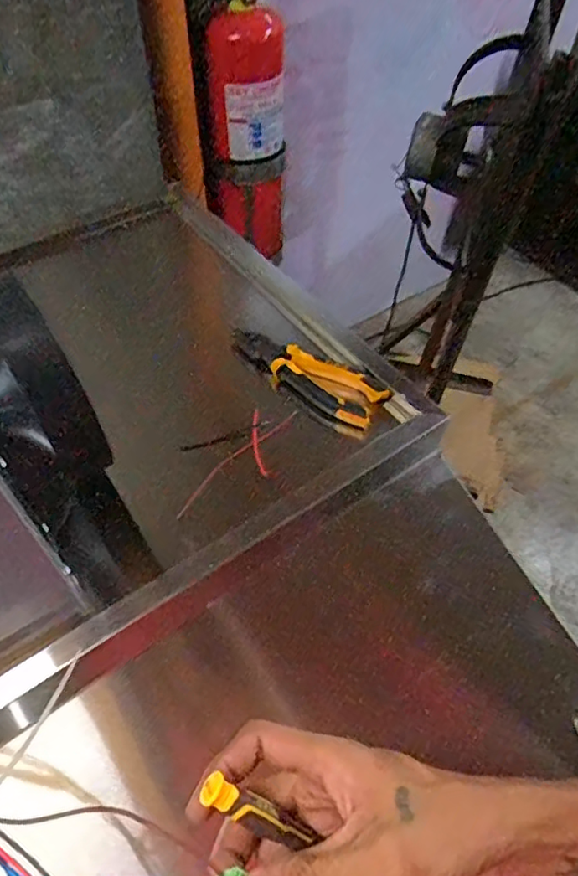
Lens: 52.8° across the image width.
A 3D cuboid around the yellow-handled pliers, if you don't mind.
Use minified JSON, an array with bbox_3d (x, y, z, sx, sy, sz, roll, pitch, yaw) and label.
[{"bbox_3d":[0.018,-0.061,0.564,0.157,0.033,0.051,33,61,21],"label":"yellow-handled pliers"}]

